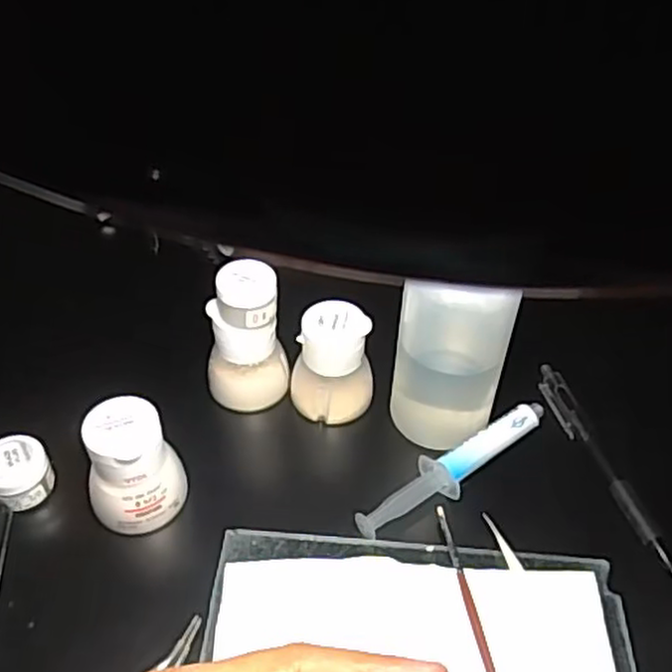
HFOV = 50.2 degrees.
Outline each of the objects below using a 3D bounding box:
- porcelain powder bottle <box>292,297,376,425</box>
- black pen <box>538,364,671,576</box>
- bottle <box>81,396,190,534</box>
[{"bbox_3d":[-0.002,0.016,0.428,0.047,0.061,0.041,1,47,-1],"label":"porcelain powder bottle"},{"bbox_3d":[0.151,0.071,0.415,0.015,0.011,0.144,-10,48,-11],"label":"black pen"},{"bbox_3d":[-0.106,0.071,0.376,0.046,0.070,0.041,-27,53,-24],"label":"bottle"}]

